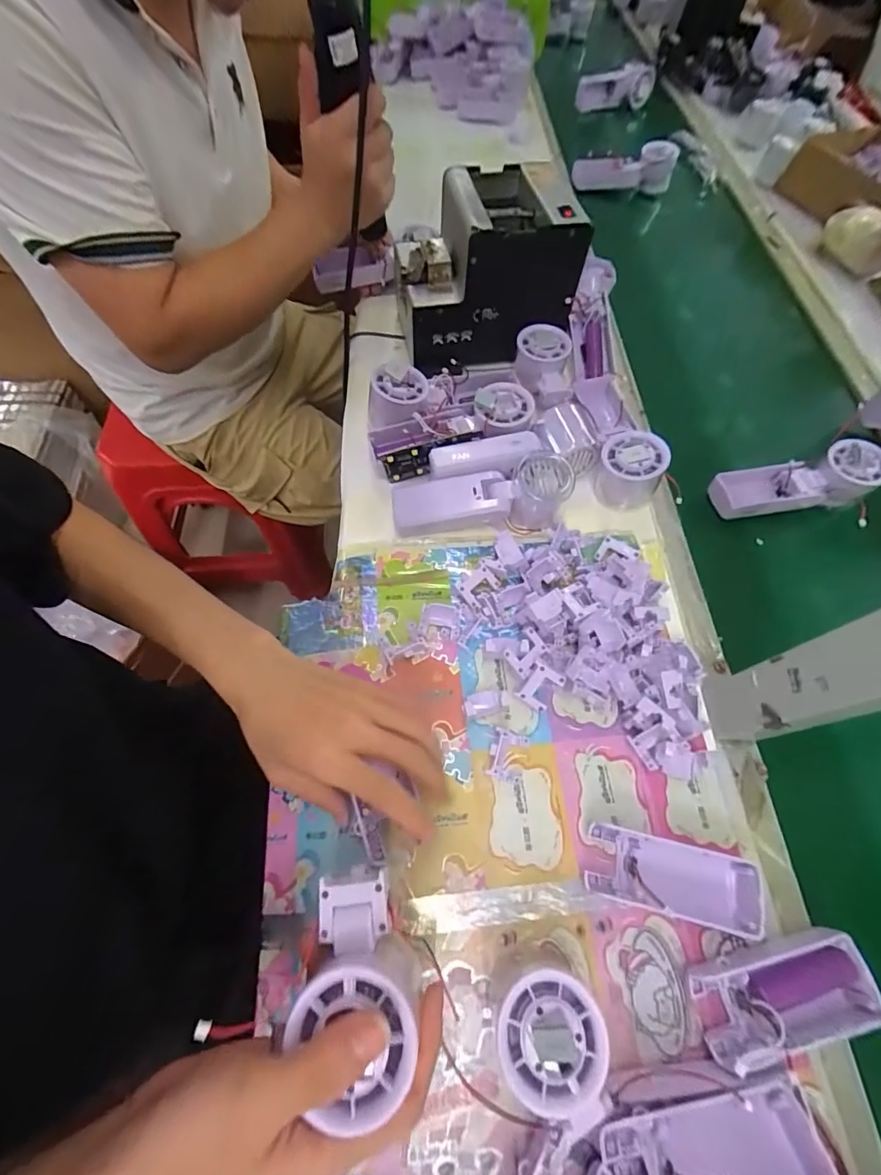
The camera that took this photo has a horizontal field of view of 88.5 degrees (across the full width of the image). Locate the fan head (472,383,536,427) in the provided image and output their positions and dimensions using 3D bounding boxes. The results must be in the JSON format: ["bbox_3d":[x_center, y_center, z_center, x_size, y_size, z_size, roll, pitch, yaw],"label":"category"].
[{"bbox_3d":[0.064,-0.182,0.453,0.055,0.018,0.051,24,65,7],"label":"fan head"}]

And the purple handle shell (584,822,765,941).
[{"bbox_3d":[0.156,0.195,0.304,0.109,0.031,0.044,14,64,3],"label":"purple handle shell"}]

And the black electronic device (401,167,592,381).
[{"bbox_3d":[0.046,-0.357,0.519,0.177,0.150,0.156,-9,65,-6],"label":"black electronic device"}]

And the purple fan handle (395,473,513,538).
[{"bbox_3d":[0.010,-0.079,0.432,0.111,0.037,0.045,-3,64,-4],"label":"purple fan handle"}]

